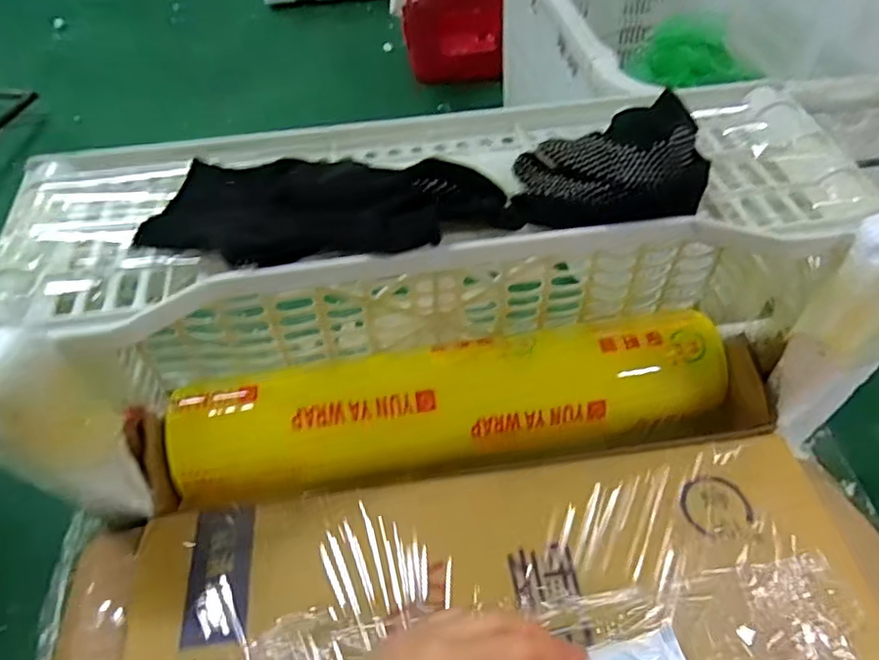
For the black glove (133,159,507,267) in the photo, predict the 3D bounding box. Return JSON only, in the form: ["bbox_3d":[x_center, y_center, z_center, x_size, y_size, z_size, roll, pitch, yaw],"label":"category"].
[{"bbox_3d":[-0.064,-0.068,0.336,0.190,0.023,0.073,3,49,4],"label":"black glove"}]

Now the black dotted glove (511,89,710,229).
[{"bbox_3d":[0.094,-0.099,0.346,0.106,0.040,0.074,-5,49,-3],"label":"black dotted glove"}]

